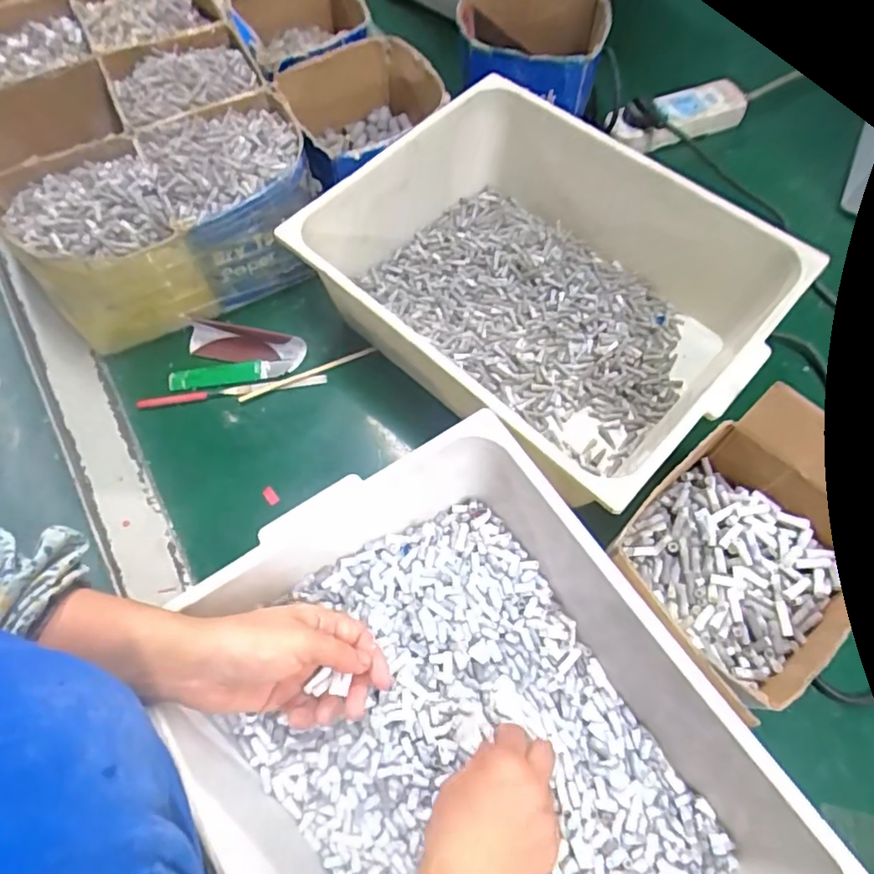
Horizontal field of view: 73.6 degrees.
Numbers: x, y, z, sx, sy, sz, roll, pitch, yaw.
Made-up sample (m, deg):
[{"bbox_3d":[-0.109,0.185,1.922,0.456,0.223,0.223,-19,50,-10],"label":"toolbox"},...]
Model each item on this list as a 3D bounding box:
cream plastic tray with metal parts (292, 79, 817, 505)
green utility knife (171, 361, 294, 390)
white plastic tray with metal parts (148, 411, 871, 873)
[{"bbox_3d":[0.086,-0.131,0.518,0.282,0.115,0.357,-41,69,-16],"label":"cream plastic tray with metal parts"},{"bbox_3d":[-0.203,-0.061,0.568,0.117,0.006,0.023,-6,64,-1],"label":"green utility knife"},{"bbox_3d":[0.027,0.202,0.377,0.278,0.117,0.359,-34,67,-13],"label":"white plastic tray with metal parts"}]

